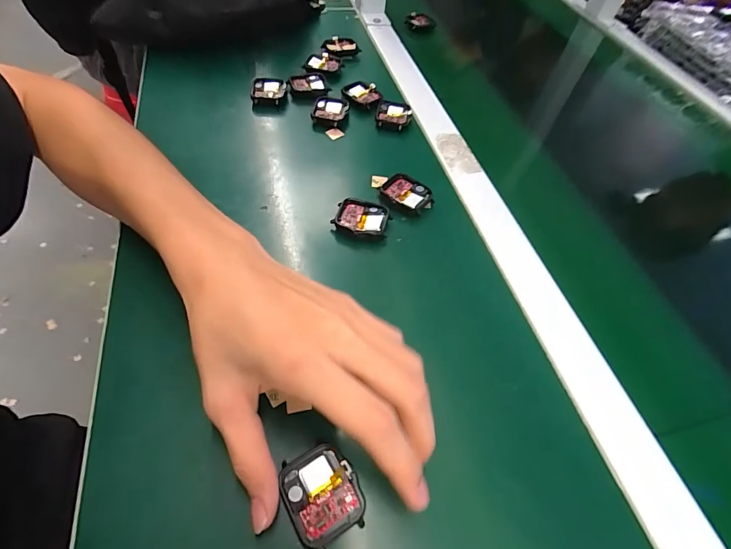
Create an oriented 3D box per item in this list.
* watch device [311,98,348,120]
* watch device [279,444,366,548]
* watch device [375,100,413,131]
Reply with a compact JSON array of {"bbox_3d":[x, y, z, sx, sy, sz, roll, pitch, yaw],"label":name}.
[{"bbox_3d":[-0.038,-0.184,0.417,0.035,0.007,0.043,10,54,0],"label":"watch device"},{"bbox_3d":[-0.024,0.121,0.206,0.038,0.016,0.045,-23,60,-22],"label":"watch device"},{"bbox_3d":[0.031,-0.177,0.419,0.039,0.012,0.040,12,55,5],"label":"watch device"}]

